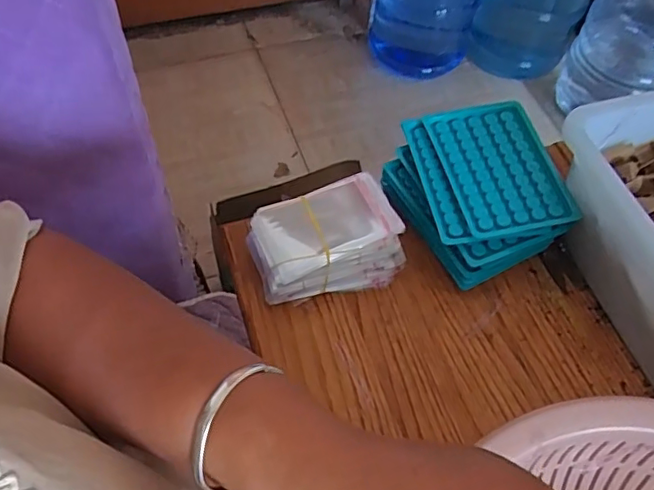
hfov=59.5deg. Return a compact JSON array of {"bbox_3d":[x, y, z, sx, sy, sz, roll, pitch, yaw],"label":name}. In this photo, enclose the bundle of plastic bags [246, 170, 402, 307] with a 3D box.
[{"bbox_3d":[-0.002,-0.003,0.467,0.114,0.046,0.076,-15,60,-13],"label":"bundle of plastic bags"}]

